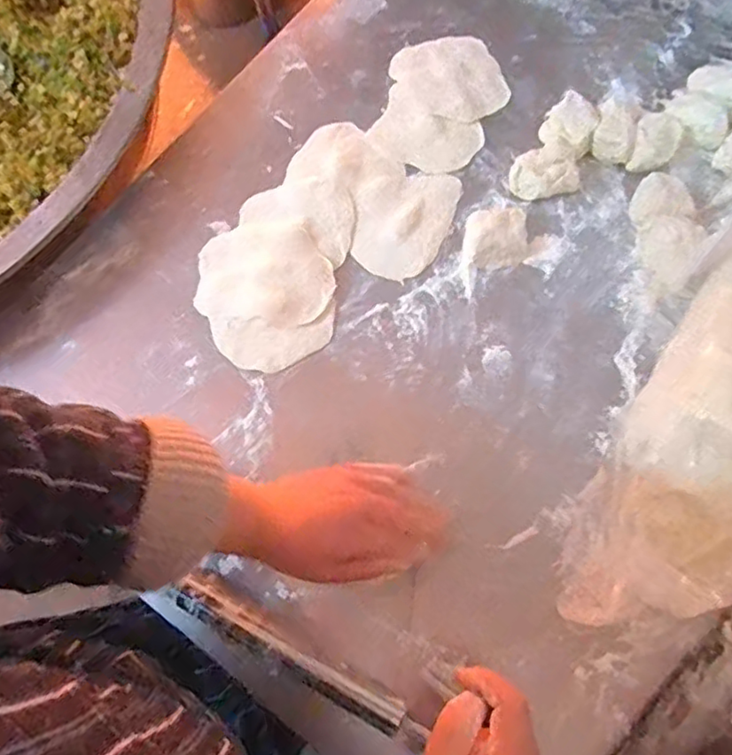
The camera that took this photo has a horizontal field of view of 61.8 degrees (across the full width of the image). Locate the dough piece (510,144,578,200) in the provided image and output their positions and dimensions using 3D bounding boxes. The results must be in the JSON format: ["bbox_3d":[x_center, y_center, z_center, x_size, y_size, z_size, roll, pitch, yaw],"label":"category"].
[{"bbox_3d":[0.165,-0.192,0.572,0.060,0.026,0.041,-10,71,-2],"label":"dough piece"}]

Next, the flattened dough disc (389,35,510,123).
[{"bbox_3d":[0.089,-0.303,0.615,0.097,0.006,0.112,-34,74,-10],"label":"flattened dough disc"}]

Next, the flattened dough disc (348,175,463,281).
[{"bbox_3d":[0.035,-0.148,0.569,0.083,0.005,0.119,24,73,9],"label":"flattened dough disc"}]

